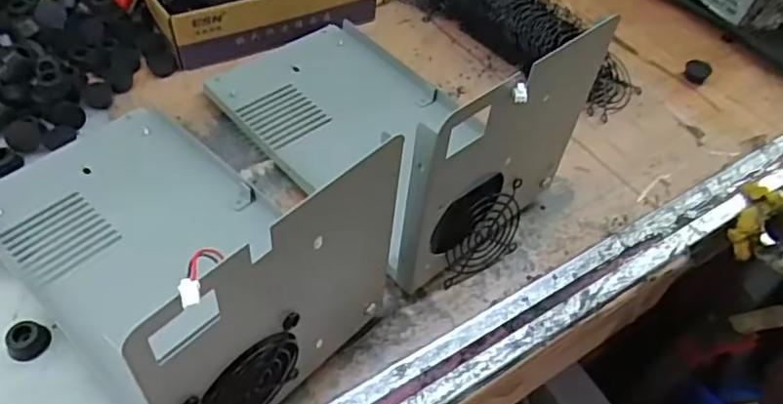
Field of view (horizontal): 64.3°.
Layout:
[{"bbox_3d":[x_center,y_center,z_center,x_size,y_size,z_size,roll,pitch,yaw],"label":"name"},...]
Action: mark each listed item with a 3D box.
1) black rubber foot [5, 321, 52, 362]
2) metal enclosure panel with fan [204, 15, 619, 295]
[{"bbox_3d":[-0.229,0.087,0.392,0.024,0.010,0.025,2,50,-2],"label":"black rubber foot"},{"bbox_3d":[-0.011,-0.095,0.455,0.151,0.165,0.274,-33,59,-27],"label":"metal enclosure panel with fan"}]

